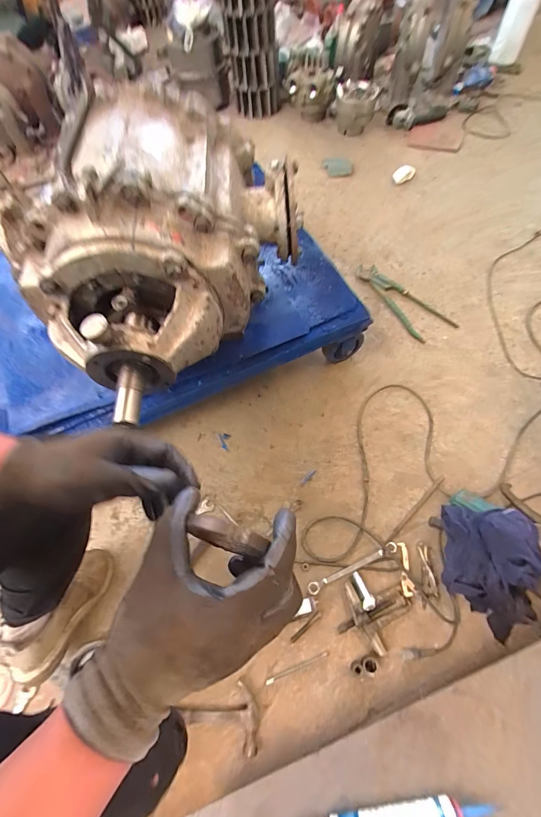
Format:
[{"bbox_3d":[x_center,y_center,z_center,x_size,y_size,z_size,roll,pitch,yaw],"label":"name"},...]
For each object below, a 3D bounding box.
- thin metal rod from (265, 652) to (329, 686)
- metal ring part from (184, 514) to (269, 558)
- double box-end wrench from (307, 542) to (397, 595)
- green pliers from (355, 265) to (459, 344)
[{"bbox_3d":[0.063,0.605,0.831,0.156,0.012,0.010,-21,64,-7],"label":"thin metal rod"},{"bbox_3d":[-0.033,0.099,0.274,0.067,0.071,0.015,14,66,10],"label":"metal ring part"},{"bbox_3d":[0.211,0.406,0.912,0.253,0.014,0.026,-24,65,-8],"label":"double box-end wrench"},{"bbox_3d":[0.458,-0.404,1.280,0.151,0.029,0.401,-34,67,-12],"label":"green pliers"}]

